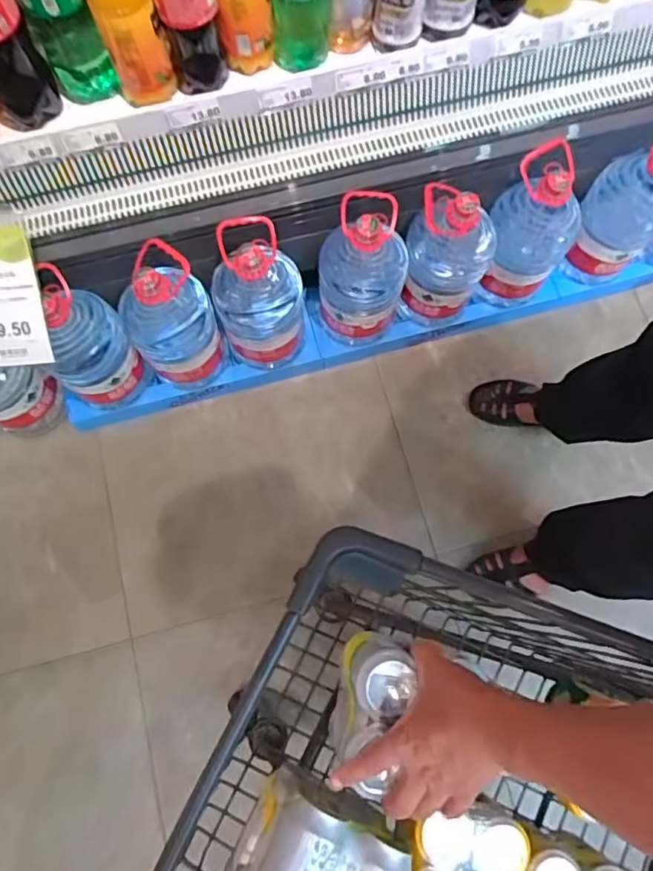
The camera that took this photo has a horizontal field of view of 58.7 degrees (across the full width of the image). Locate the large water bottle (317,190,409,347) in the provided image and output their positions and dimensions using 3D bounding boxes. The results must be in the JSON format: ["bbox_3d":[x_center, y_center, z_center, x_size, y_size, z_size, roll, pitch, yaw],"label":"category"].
[{"bbox_3d":[0.063,-0.281,1.031,0.151,0.278,0.137,4,74,2],"label":"large water bottle"}]

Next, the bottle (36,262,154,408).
[{"bbox_3d":[-0.409,-0.149,0.998,0.121,0.290,0.136,43,79,12],"label":"bottle"}]

